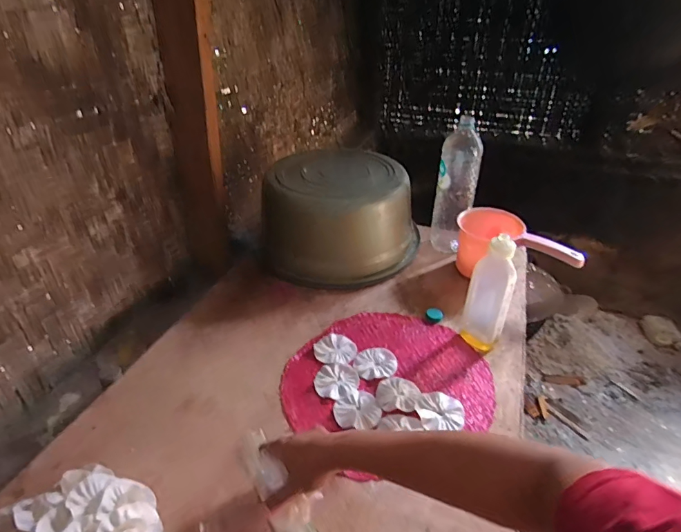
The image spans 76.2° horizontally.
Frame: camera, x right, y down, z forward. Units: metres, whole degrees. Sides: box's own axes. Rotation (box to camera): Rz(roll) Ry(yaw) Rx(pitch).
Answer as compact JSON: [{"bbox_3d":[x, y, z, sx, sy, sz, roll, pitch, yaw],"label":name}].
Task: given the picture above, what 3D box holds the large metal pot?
[{"bbox_3d":[0.000,-0.113,1.016,0.304,0.229,0.258,-23,42,-30],"label":"large metal pot"}]

